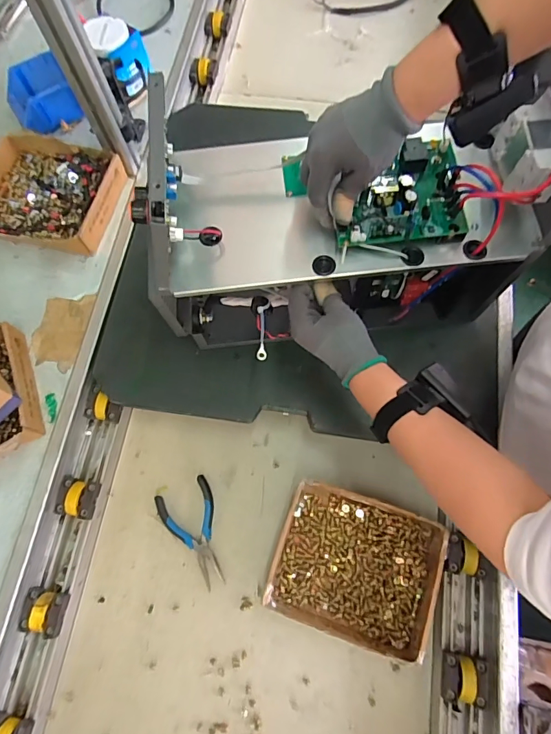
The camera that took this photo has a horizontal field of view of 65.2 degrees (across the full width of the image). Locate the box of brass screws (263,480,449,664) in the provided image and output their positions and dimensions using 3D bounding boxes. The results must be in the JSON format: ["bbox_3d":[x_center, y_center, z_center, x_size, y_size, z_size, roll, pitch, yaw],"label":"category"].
[{"bbox_3d":[0.111,0.277,0.601,0.224,0.050,0.182,15,73,7],"label":"box of brass screws"}]

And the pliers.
[{"bbox_3d":[-0.112,0.248,0.640,0.083,0.013,0.154,-29,73,-7],"label":"pliers"}]

